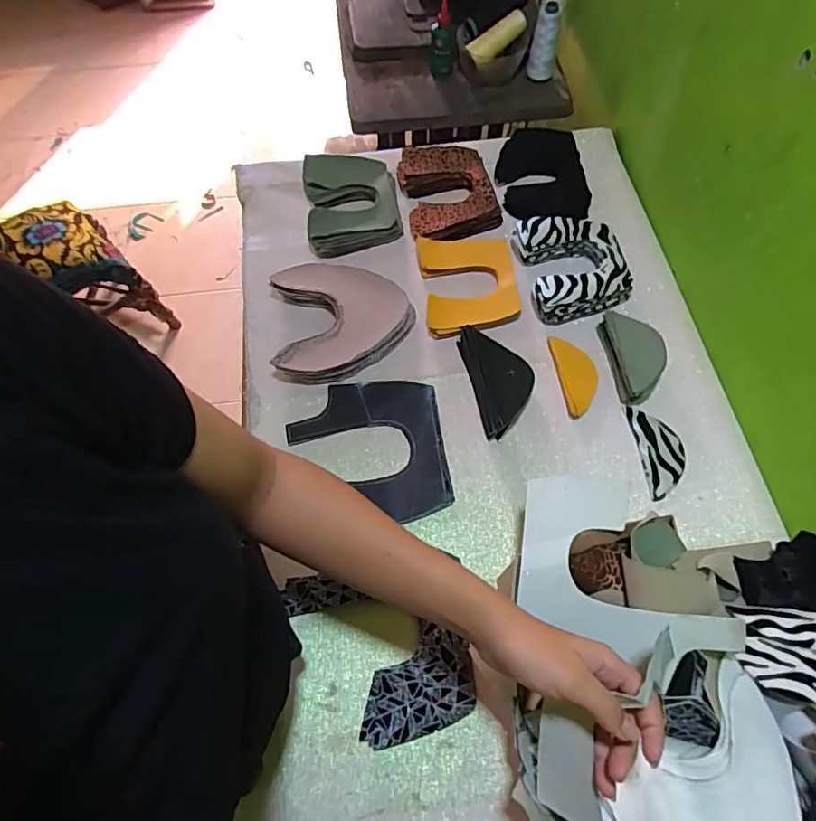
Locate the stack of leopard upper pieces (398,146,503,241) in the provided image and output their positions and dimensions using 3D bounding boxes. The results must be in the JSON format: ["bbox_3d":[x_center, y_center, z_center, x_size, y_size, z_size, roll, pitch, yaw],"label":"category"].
[{"bbox_3d":[0.059,-0.333,0.810,0.130,0.045,0.179,-10,64,-4],"label":"stack of leopard upper pieces"}]

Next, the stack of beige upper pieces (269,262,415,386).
[{"bbox_3d":[-0.087,-0.120,0.700,0.179,0.044,0.167,-3,64,-1],"label":"stack of beige upper pieces"}]

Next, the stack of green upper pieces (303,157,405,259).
[{"bbox_3d":[-0.082,-0.309,0.791,0.131,0.039,0.160,-7,64,-3],"label":"stack of green upper pieces"}]

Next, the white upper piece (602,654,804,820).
[{"bbox_3d":[0.244,0.289,0.405,0.172,0.023,0.105,-27,47,-26],"label":"white upper piece"}]

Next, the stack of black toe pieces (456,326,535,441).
[{"bbox_3d":[0.114,-0.040,0.668,0.072,0.029,0.143,-13,65,-6],"label":"stack of black toe pieces"}]

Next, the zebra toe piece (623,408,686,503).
[{"bbox_3d":[0.297,0.048,0.635,0.053,0.005,0.113,-4,64,-2],"label":"zebra toe piece"}]

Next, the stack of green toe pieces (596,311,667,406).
[{"bbox_3d":[0.282,-0.070,0.675,0.059,0.051,0.117,-9,64,-4],"label":"stack of green toe pieces"}]

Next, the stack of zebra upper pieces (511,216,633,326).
[{"bbox_3d":[0.222,-0.198,0.739,0.132,0.050,0.158,-10,64,-4],"label":"stack of zebra upper pieces"}]

